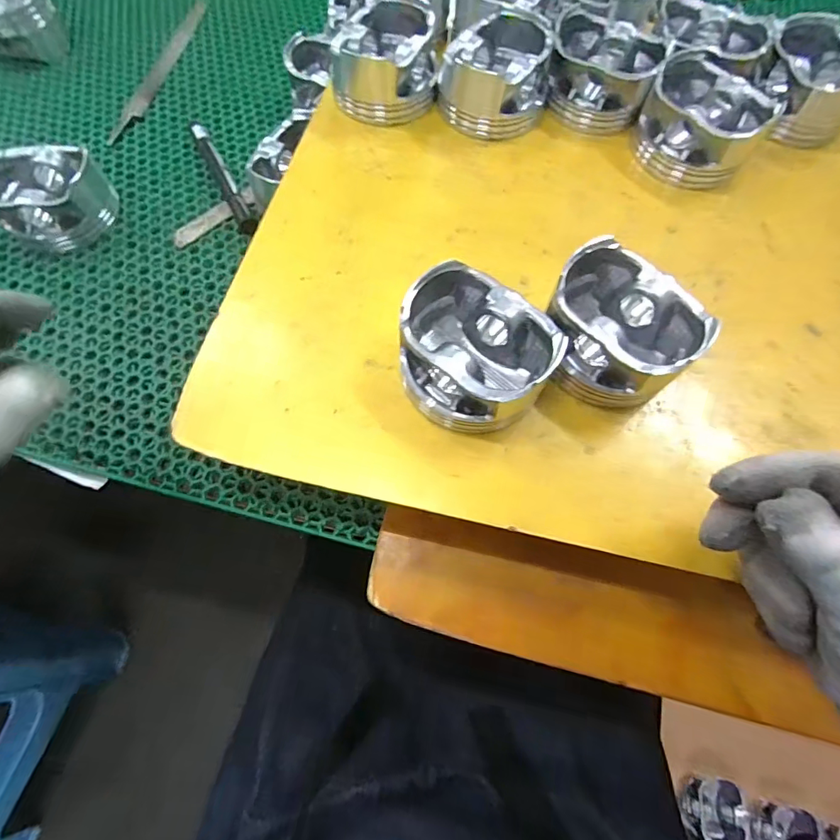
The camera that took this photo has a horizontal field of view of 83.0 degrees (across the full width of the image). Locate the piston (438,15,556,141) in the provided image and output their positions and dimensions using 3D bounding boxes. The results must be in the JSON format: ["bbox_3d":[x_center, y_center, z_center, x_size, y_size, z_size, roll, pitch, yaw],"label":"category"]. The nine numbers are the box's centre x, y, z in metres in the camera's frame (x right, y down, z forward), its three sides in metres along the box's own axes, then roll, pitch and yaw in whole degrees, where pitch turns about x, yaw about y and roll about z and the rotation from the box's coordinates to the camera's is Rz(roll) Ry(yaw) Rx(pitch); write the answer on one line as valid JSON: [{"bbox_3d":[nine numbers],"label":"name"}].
[{"bbox_3d":[0.060,-0.277,0.382,0.085,0.054,0.089,10,68,3],"label":"piston"}]

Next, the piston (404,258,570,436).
[{"bbox_3d":[0.027,-0.037,0.269,0.085,0.045,0.075,41,71,15],"label":"piston"}]

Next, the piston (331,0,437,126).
[{"bbox_3d":[-0.029,-0.288,0.382,0.081,0.053,0.087,0,67,-1],"label":"piston"}]

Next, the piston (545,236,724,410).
[{"bbox_3d":[0.118,-0.053,0.280,0.088,0.047,0.082,22,69,7],"label":"piston"}]

